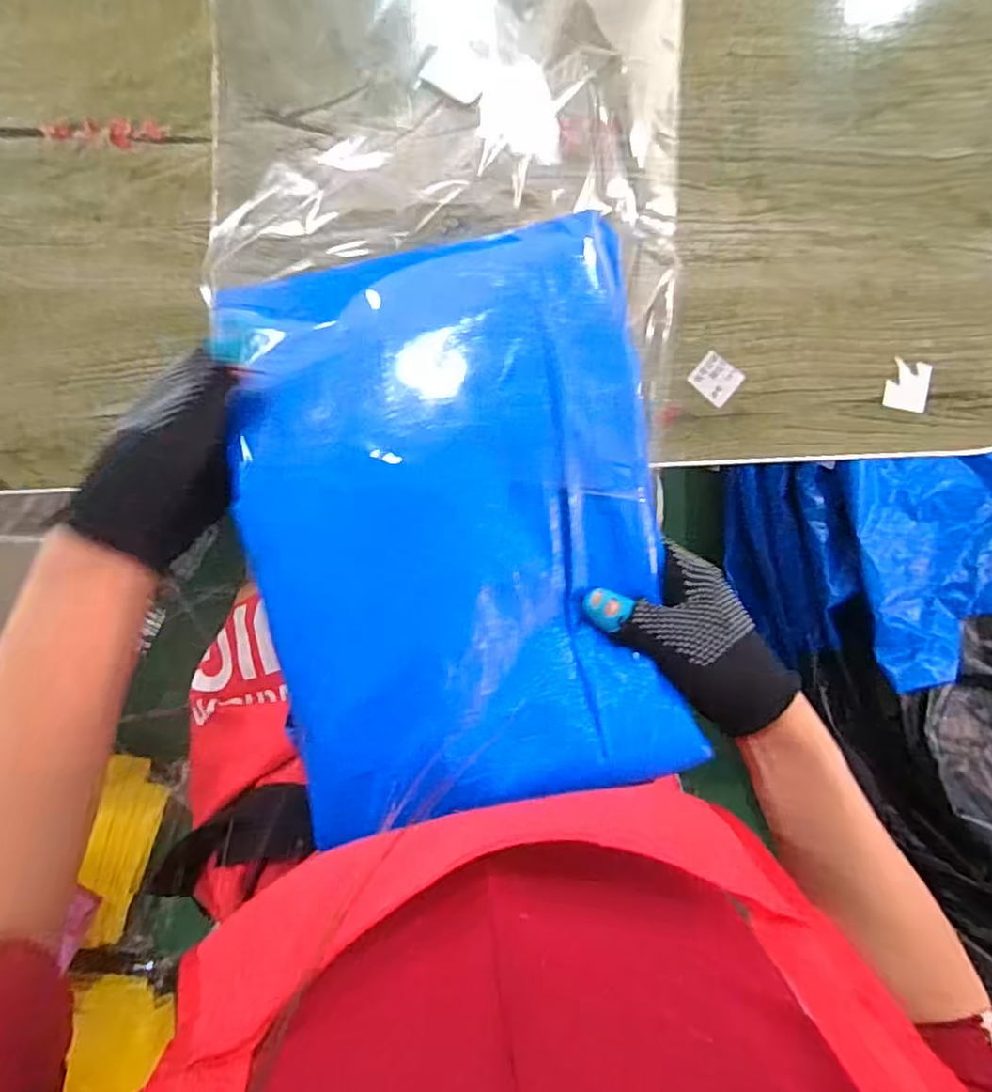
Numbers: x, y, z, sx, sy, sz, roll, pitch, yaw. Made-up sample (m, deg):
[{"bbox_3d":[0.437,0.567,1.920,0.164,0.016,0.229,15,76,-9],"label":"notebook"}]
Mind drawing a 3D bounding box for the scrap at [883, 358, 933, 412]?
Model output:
[{"bbox_3d":[0.281,-0.110,0.443,0.029,0.004,0.033,9,89,1],"label":"scrap"}]

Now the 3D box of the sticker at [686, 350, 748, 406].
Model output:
[{"bbox_3d":[0.147,-0.111,0.430,0.030,0.004,0.027,41,89,-4],"label":"sticker"}]

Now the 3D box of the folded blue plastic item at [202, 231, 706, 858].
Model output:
[{"bbox_3d":[-0.014,-0.017,0.340,0.207,0.057,0.291,-11,92,-3],"label":"folded blue plastic item"}]

